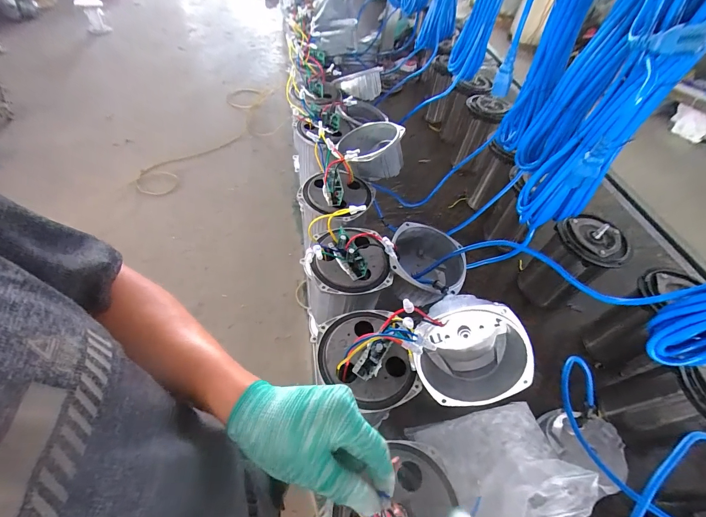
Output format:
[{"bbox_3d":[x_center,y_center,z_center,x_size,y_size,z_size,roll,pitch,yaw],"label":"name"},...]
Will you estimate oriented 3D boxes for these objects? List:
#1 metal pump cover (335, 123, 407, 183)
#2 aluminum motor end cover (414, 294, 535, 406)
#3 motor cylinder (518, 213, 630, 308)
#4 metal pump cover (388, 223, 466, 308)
[{"bbox_3d":[0.036,-0.212,0.648,0.126,0.077,0.126,1,52,-5],"label":"metal pump cover"},{"bbox_3d":[0.141,0.115,0.430,0.151,0.135,0.085,-23,13,13],"label":"aluminum motor end cover"},{"bbox_3d":[0.472,0.020,0.721,0.114,0.213,0.128,-29,61,-26],"label":"motor cylinder"},{"bbox_3d":[0.125,0.018,0.564,0.128,0.087,0.133,16,52,6],"label":"metal pump cover"}]

